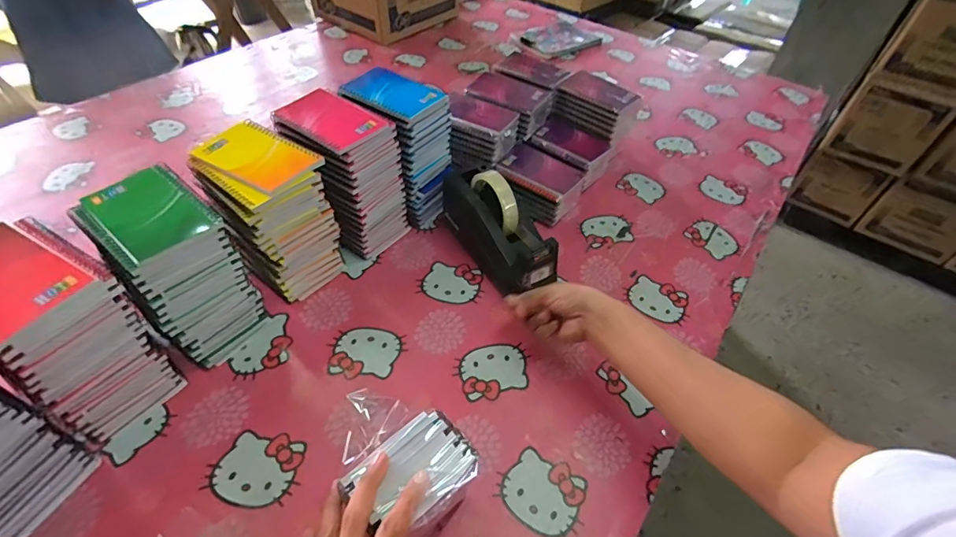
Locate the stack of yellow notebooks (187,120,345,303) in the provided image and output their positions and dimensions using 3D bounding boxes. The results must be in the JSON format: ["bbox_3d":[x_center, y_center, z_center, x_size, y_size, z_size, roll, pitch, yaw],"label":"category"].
[{"bbox_3d":[-0.261,-0.066,0.572,0.132,0.182,0.106,33,54,22],"label":"stack of yellow notebooks"}]

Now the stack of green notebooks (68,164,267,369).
[{"bbox_3d":[-0.334,0.005,0.504,0.122,0.181,0.095,35,55,24],"label":"stack of green notebooks"}]

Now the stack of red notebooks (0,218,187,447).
[{"bbox_3d":[-0.402,0.066,0.438,0.131,0.195,0.106,26,52,18],"label":"stack of red notebooks"}]

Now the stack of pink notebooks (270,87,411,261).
[{"bbox_3d":[-0.185,-0.127,0.629,0.139,0.188,0.106,33,54,22],"label":"stack of pink notebooks"}]

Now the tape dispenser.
[{"bbox_3d":[0.029,-0.060,0.623,0.068,0.124,0.190,-25,55,-24],"label":"tape dispenser"}]

